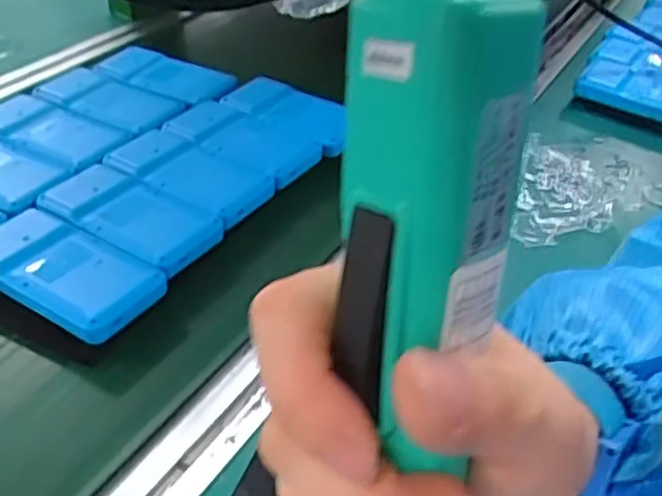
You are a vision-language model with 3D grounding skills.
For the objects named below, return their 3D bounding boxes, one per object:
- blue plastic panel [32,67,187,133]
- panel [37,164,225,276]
[{"bbox_3d":[-0.210,-0.146,0.683,0.133,0.017,0.084,18,44,20],"label":"blue plastic panel"},{"bbox_3d":[-0.154,-0.026,0.538,0.139,0.013,0.072,22,45,23],"label":"panel"}]

